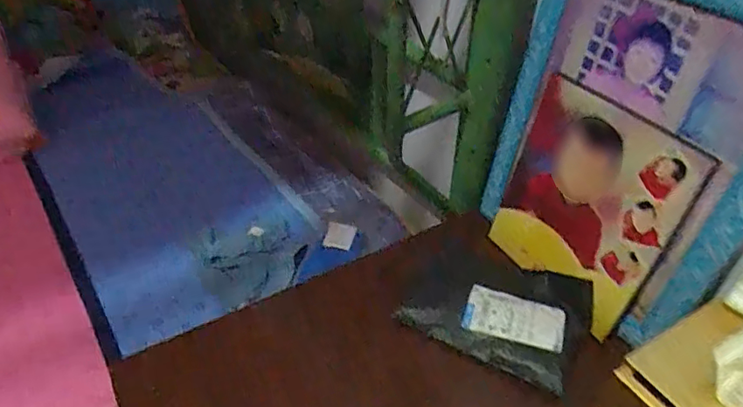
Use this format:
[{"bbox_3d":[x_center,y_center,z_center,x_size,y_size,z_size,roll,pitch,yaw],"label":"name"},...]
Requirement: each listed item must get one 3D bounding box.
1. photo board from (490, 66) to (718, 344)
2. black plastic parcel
[{"bbox_3d":[0.286,0.000,0.736,0.025,0.270,0.242,-3,35,-29],"label":"photo board"},{"bbox_3d":[0.176,0.144,0.764,0.238,0.043,0.182,25,47,26],"label":"black plastic parcel"}]

